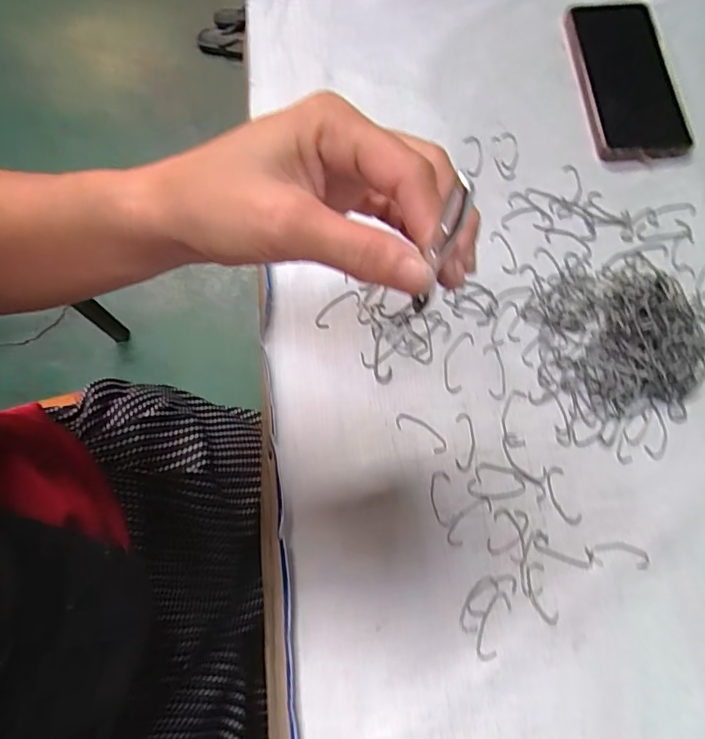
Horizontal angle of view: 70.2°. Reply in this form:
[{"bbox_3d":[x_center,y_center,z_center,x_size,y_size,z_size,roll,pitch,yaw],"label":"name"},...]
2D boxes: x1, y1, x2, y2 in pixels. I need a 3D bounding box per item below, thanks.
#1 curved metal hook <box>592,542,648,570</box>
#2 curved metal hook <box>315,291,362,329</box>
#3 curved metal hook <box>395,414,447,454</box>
[{"bbox_3d":[0.180,0.122,0.333,0.036,0.004,0.013,21,74,6],"label":"curved metal hook"},{"bbox_3d":[-0.012,-0.047,0.382,0.041,0.004,0.014,-40,77,-12],"label":"curved metal hook"},{"bbox_3d":[0.050,0.044,0.356,0.040,0.004,0.015,34,75,9],"label":"curved metal hook"}]

